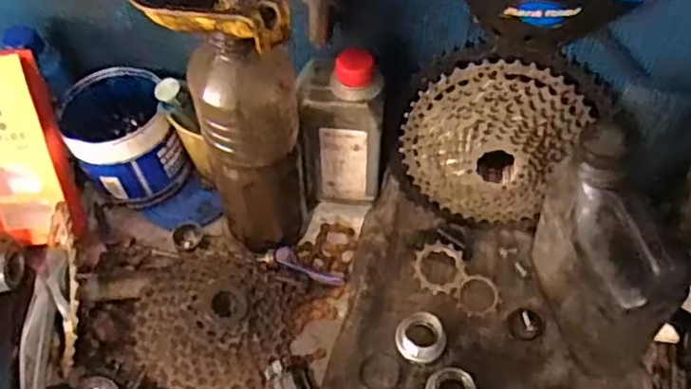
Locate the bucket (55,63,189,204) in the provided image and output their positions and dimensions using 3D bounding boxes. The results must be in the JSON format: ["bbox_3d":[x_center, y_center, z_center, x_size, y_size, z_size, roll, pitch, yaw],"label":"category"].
[{"bbox_3d":[-0.213,-0.054,0.641,0.094,0.086,0.106,-26,60,-16],"label":"bucket"}]

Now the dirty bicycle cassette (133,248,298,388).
[{"bbox_3d":[-0.112,0.103,0.569,0.123,0.052,0.129,26,60,17],"label":"dirty bicycle cassette"}]

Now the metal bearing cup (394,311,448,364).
[{"bbox_3d":[0.066,0.123,0.580,0.042,0.014,0.040,0,56,0],"label":"metal bearing cup"}]

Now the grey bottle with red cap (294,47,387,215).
[{"bbox_3d":[-0.004,-0.055,0.603,0.073,0.178,0.052,0,56,1],"label":"grey bottle with red cap"}]

